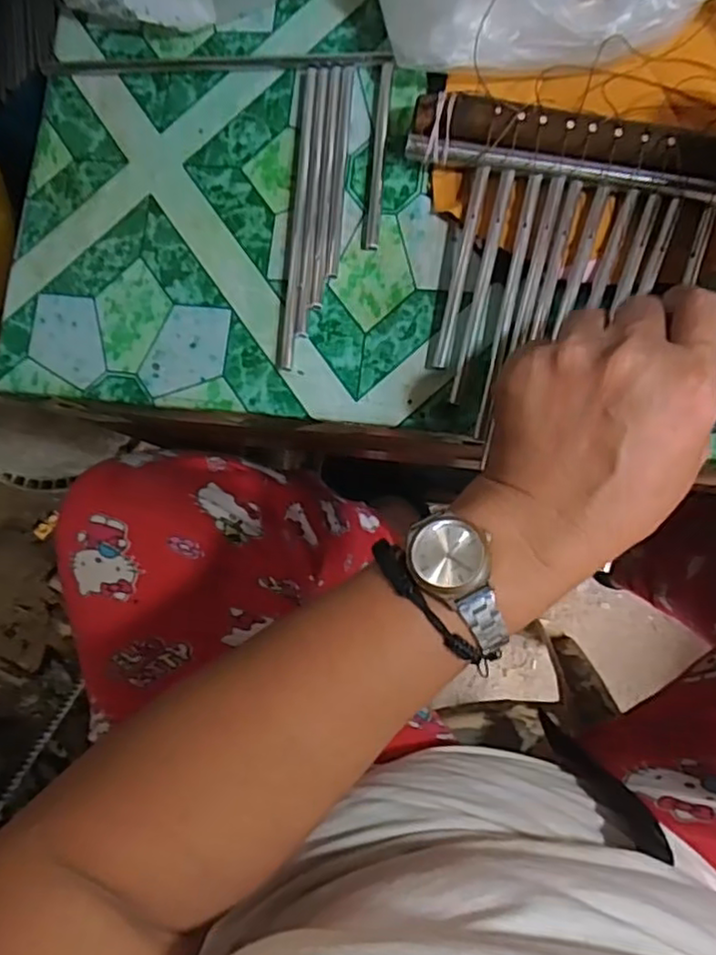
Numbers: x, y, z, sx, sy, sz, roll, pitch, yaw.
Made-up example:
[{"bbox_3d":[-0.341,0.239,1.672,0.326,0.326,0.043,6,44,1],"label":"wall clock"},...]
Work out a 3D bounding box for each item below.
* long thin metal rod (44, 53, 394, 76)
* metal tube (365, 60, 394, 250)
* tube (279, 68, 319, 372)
[{"bbox_3d":[-0.078,-0.224,0.352,0.191,0.004,0.010,3,85,8],"label":"long thin metal rod"},{"bbox_3d":[0.011,-0.164,0.333,0.006,0.004,0.097,4,85,8],"label":"metal tube"},{"bbox_3d":[-0.030,-0.134,0.333,0.007,0.005,0.159,4,85,8],"label":"tube"}]

